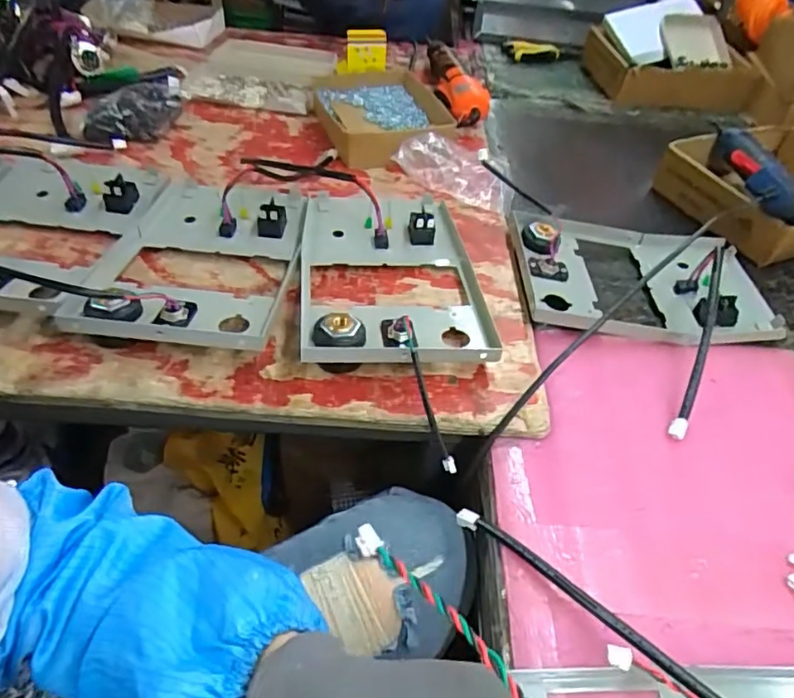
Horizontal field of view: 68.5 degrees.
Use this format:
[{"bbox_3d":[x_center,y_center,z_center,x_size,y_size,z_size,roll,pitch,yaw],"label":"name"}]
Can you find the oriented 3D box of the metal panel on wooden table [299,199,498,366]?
[{"bbox_3d":[-0.006,-0.072,0.511,0.153,0.036,0.238,-1,45,-8],"label":"metal panel on wooden table"}]

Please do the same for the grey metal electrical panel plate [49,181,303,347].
[{"bbox_3d":[-0.166,-0.085,0.502,0.153,0.042,0.232,7,45,0],"label":"grey metal electrical panel plate"}]

